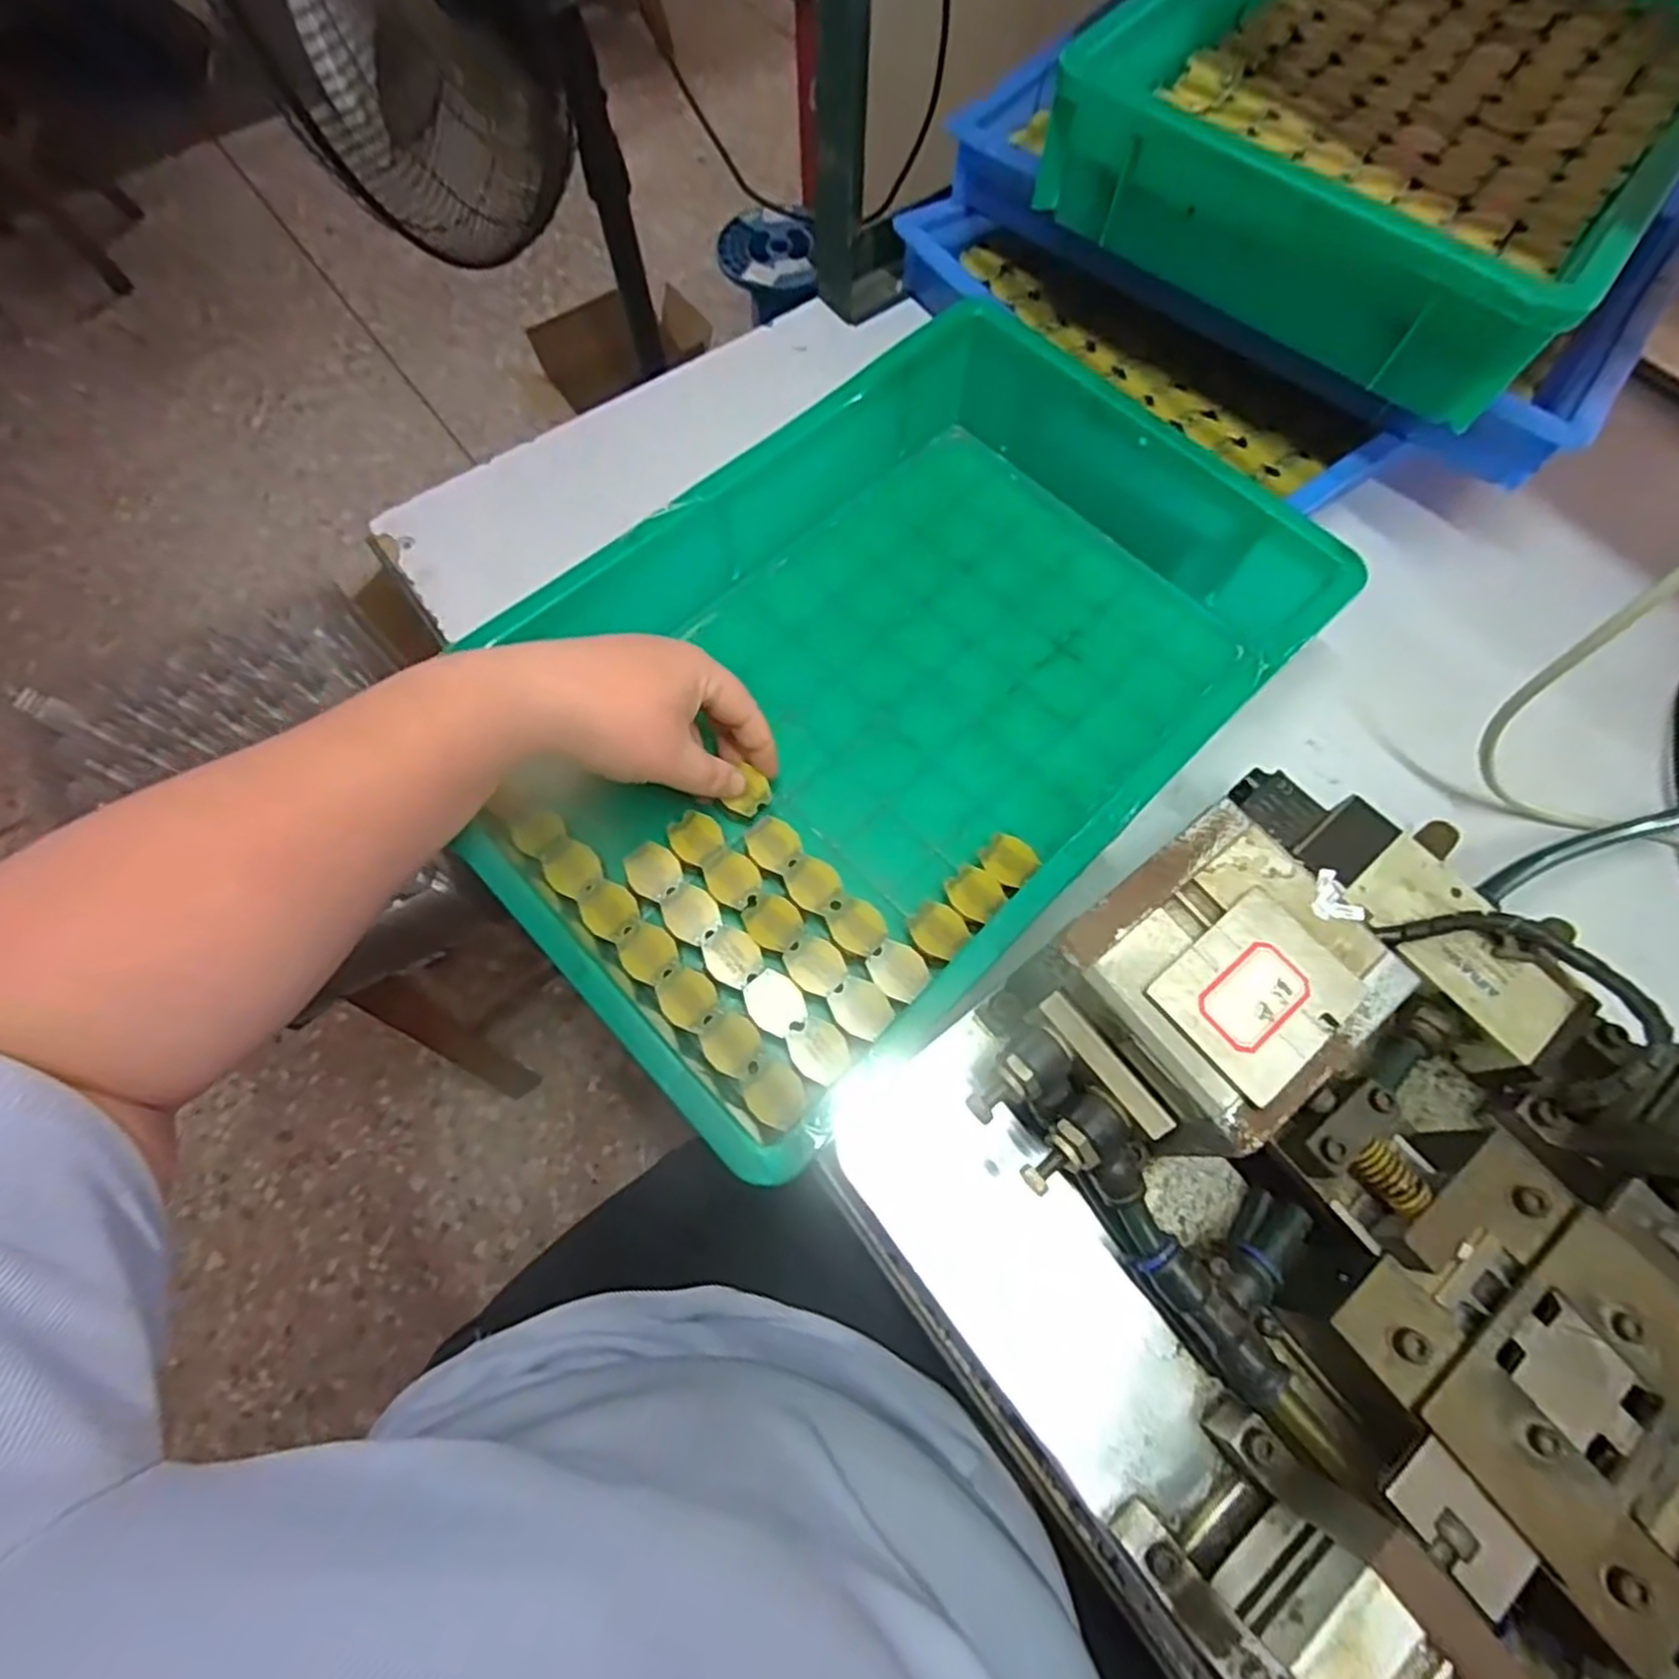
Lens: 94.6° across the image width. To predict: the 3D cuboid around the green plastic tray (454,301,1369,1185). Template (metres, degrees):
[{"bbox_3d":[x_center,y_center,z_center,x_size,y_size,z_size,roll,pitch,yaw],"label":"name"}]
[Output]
[{"bbox_3d":[0.027,-0.082,0.421,0.426,0.084,0.279,-41,75,-15],"label":"green plastic tray"}]

